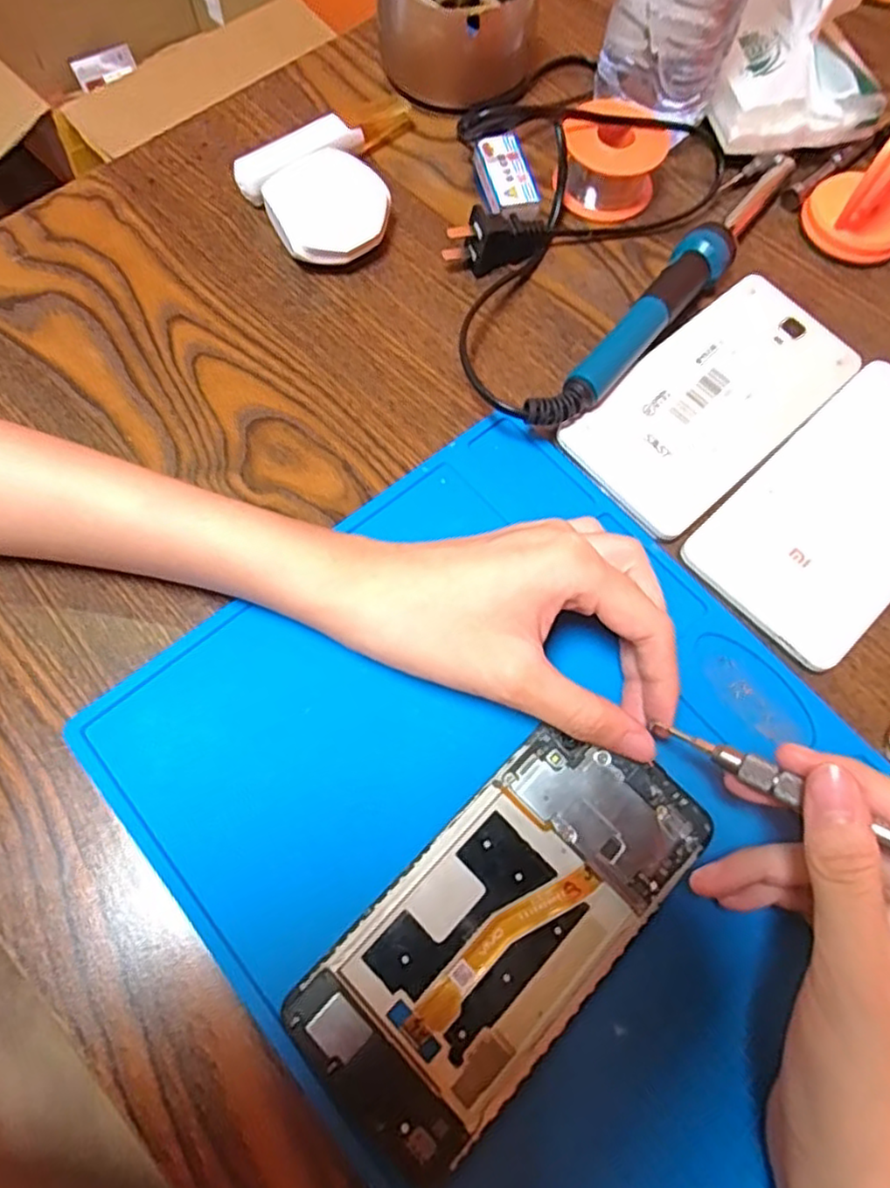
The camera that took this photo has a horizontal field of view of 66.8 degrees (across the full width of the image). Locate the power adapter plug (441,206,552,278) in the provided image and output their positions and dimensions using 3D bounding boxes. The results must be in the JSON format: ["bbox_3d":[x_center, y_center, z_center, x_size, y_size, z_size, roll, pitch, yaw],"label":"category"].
[{"bbox_3d":[0.028,-0.176,0.337,0.058,0.027,0.016,-18,71,-9],"label":"power adapter plug"}]

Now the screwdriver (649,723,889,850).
[{"bbox_3d":[0.116,0.064,0.205,0.098,0.008,0.009,26,68,33],"label":"screwdriver"}]

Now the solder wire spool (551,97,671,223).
[{"bbox_3d":[0.088,-0.228,0.356,0.049,0.031,0.050,1,69,-2],"label":"solder wire spool"}]

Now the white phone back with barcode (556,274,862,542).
[{"bbox_3d":[0.123,-0.089,0.313,0.139,0.014,0.070,-40,76,-15],"label":"white phone back with barcode"}]

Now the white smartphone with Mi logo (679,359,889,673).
[{"bbox_3d":[0.178,-0.039,0.297,0.149,0.009,0.075,-41,76,-16],"label":"white smartphone with Mi logo"}]

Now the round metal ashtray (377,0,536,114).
[{"bbox_3d":[0.007,-0.321,0.378,0.084,0.049,0.083,1,69,-2],"label":"round metal ashtray"}]

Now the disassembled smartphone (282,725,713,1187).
[{"bbox_3d":[0.022,0.111,0.231,0.147,0.006,0.070,-40,76,-15],"label":"disassembled smartphone"}]

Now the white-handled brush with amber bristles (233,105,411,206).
[{"bbox_3d":[-0.062,-0.236,0.357,0.105,0.020,0.018,-37,75,-15],"label":"white-handled brush with amber bristles"}]

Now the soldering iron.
[{"bbox_3d":[0.114,-0.149,0.329,0.022,0.028,0.231,40,73,12],"label":"soldering iron"}]

